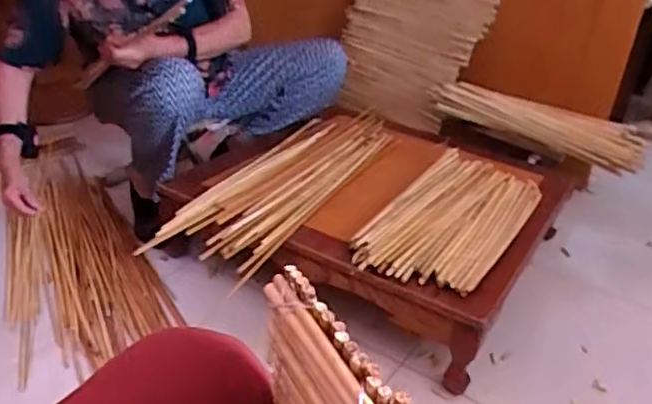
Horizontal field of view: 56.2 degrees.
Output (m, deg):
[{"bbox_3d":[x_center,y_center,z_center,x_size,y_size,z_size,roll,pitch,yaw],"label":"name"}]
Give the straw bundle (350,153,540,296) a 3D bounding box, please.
[{"bbox_3d":[0.263,0.019,1.213,0.235,0.029,0.529,19,31,23],"label":"straw bundle"}]

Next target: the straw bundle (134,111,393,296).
[{"bbox_3d":[-0.066,-0.060,1.362,0.233,0.059,0.777,19,32,20],"label":"straw bundle"}]

